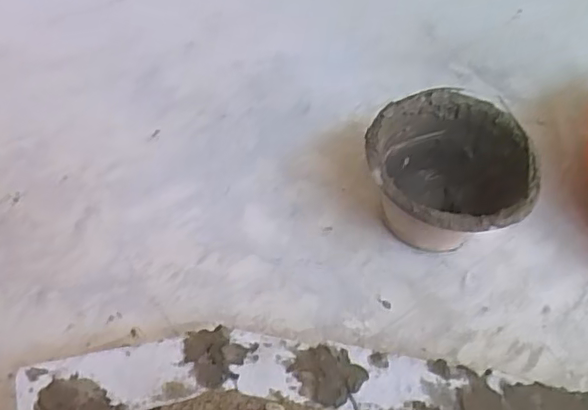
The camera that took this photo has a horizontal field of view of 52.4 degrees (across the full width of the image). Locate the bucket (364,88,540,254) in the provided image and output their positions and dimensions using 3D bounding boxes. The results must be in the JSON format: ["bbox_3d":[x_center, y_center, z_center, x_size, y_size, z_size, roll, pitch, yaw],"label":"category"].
[{"bbox_3d":[0.236,-0.028,0.948,0.240,0.183,0.246,2,53,-2],"label":"bucket"}]

